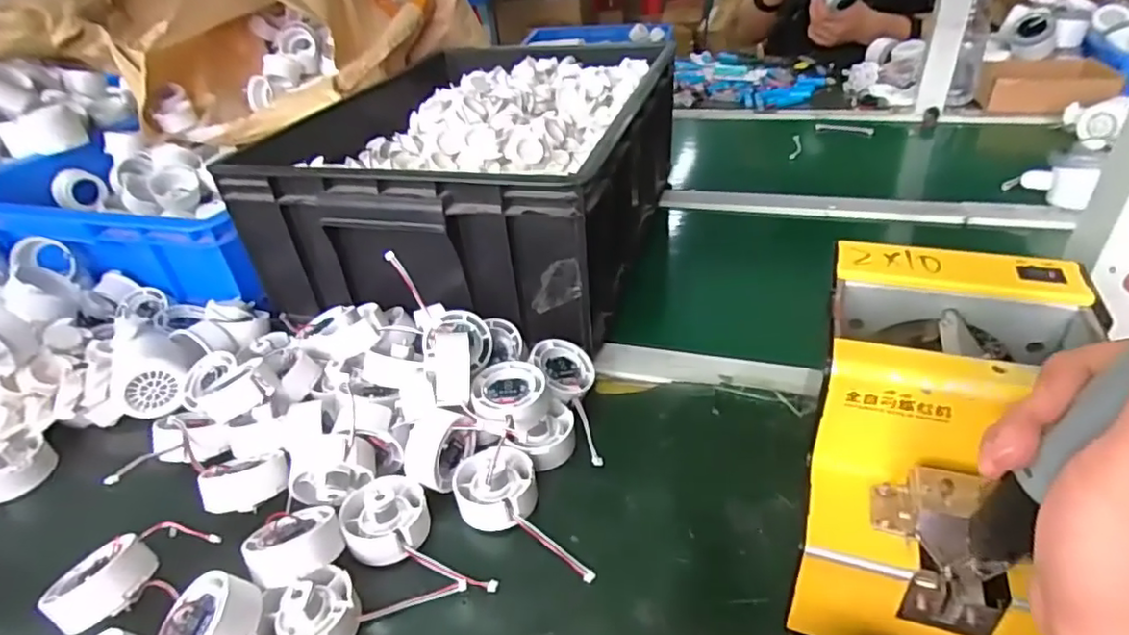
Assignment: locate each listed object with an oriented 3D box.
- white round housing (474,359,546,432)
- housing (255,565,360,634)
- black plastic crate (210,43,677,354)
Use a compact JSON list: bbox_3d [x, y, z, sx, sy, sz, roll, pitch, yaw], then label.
[{"bbox_3d":[-0.040,0.059,0.446,0.050,0.021,0.058,2,37,11],"label":"white round housing"},{"bbox_3d":[-0.146,0.174,0.349,0.049,0.034,0.047,-4,36,3],"label":"housing"},{"bbox_3d":[-0.096,-0.171,0.697,0.392,0.163,0.460,7,38,17],"label":"black plastic crate"}]

